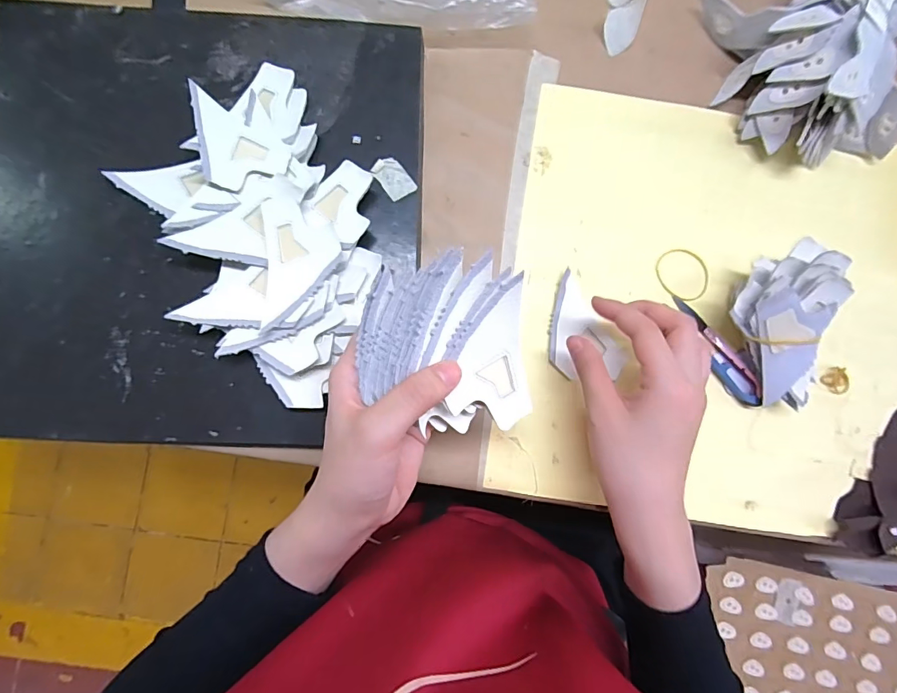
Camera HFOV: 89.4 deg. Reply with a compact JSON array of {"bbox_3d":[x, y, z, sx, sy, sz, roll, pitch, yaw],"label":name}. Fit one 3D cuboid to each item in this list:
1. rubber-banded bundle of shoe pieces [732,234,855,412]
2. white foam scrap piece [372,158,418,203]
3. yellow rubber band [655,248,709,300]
[{"bbox_3d":[0.233,-0.014,0.318,0.062,0.059,0.113,-4,87,-3],"label":"rubber-banded bundle of shoe pieces"},{"bbox_3d":[-0.039,-0.120,0.322,0.020,0.004,0.032,-41,89,-4],"label":"white foam scrap piece"},{"bbox_3d":[0.181,-0.056,0.350,0.040,0.004,0.040,5,87,-2],"label":"yellow rubber band"}]

